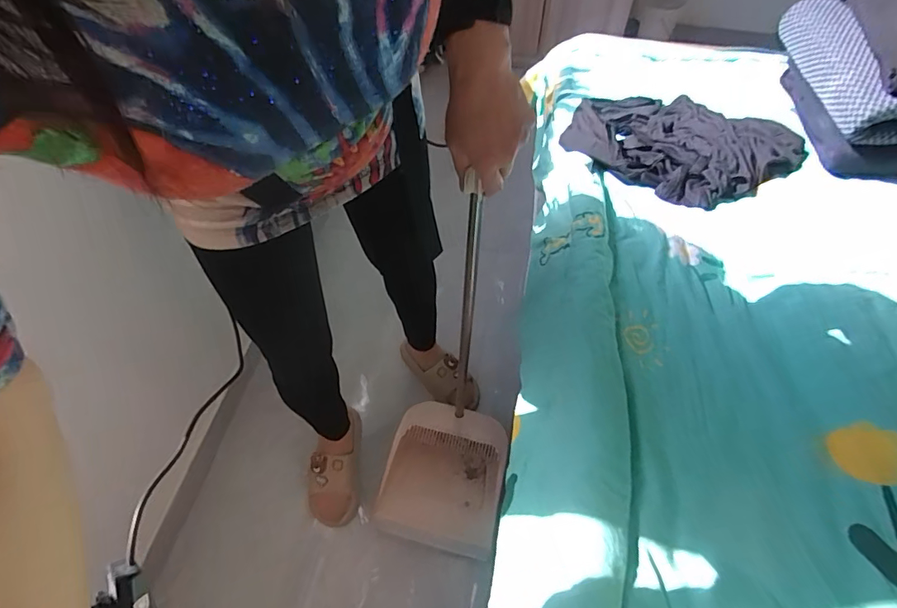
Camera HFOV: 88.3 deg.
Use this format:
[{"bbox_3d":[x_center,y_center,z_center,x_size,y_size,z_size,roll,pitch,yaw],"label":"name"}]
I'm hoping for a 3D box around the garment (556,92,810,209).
[{"bbox_3d":[0.450,-0.324,0.917,0.397,0.052,0.342,39,63,23],"label":"garment"}]

